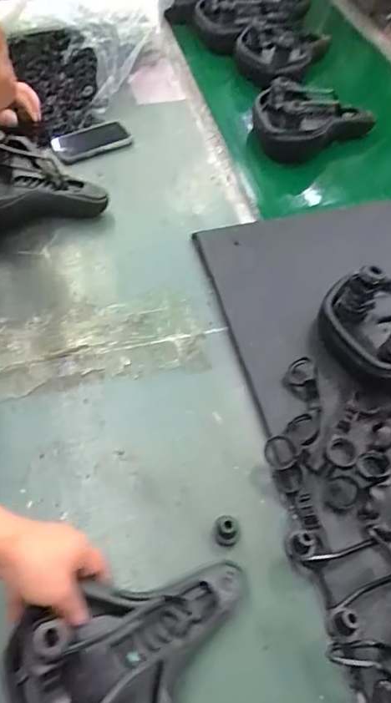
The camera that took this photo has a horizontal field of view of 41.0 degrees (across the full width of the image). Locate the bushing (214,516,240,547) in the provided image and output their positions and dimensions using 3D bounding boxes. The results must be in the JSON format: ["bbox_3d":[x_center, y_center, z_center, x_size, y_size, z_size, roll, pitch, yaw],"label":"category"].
[{"bbox_3d":[0.037,0.213,0.623,0.028,0.034,0.032,-9,57,-9],"label":"bushing"}]

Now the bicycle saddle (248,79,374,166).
[{"bbox_3d":[0.243,-0.475,1.060,0.233,0.105,0.123,-6,56,-7],"label":"bicycle saddle"}]

